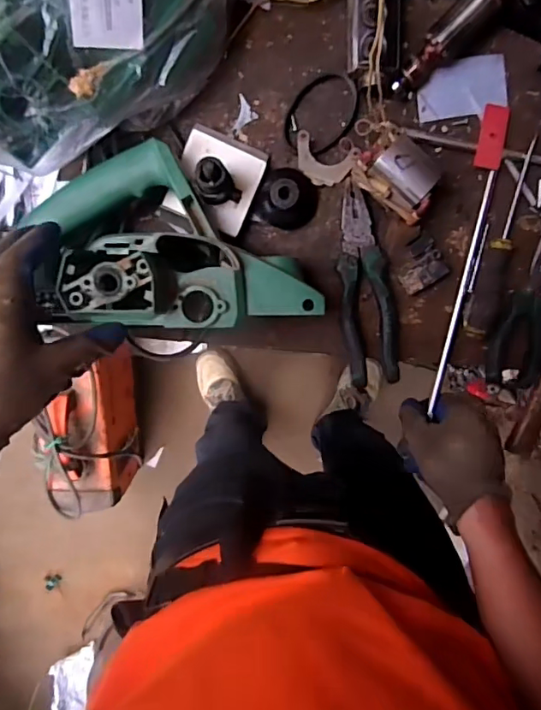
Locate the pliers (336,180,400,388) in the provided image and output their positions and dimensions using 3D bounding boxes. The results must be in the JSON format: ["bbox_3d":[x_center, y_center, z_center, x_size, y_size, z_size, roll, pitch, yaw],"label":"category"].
[{"bbox_3d":[0.092,-0.065,0.493,0.049,0.017,0.185,-6,99,1],"label":"pliers"}]

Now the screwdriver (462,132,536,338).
[{"bbox_3d":[0.222,-0.106,0.482,0.024,0.022,0.183,16,98,-3],"label":"screwdriver"}]

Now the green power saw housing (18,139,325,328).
[{"bbox_3d":[-0.085,-0.096,0.426,0.230,0.098,0.156,-8,99,1],"label":"green power saw housing"}]

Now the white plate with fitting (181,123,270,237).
[{"bbox_3d":[-0.049,-0.160,0.458,0.073,0.082,0.082,24,98,-4],"label":"white plate with fitting"}]

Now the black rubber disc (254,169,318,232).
[{"bbox_3d":[0.018,-0.147,0.483,0.053,0.036,0.054,0,99,0],"label":"black rubber disc"}]

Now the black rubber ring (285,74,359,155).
[{"bbox_3d":[0.047,-0.224,0.484,0.076,0.013,0.057,-44,96,6],"label":"black rubber ring"}]

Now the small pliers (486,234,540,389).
[{"bbox_3d":[0.246,-0.044,0.495,0.056,0.019,0.151,7,98,-2],"label":"small pliers"}]

